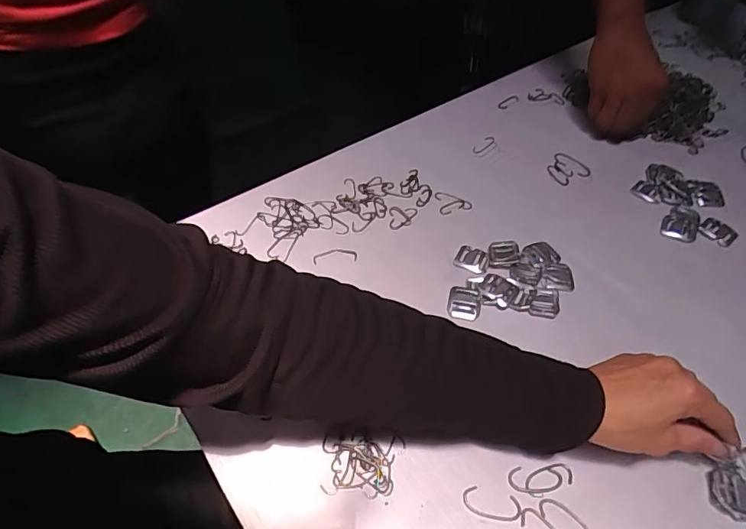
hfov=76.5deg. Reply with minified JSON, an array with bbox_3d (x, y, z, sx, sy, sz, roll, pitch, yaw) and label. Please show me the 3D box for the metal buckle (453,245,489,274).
[{"bbox_3d":[0.104,-0.005,0.494,0.034,0.005,0.031,23,54,18],"label":"metal buckle"}]

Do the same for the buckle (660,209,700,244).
[{"bbox_3d":[0.345,-0.046,0.529,0.035,0.004,0.054,27,55,21],"label":"buckle"}]

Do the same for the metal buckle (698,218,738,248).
[{"bbox_3d":[0.383,-0.037,0.524,0.035,0.005,0.029,37,59,27],"label":"metal buckle"}]

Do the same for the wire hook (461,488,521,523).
[{"bbox_3d":[0.086,0.175,0.344,0.041,0.004,0.019,10,51,8],"label":"wire hook"}]

